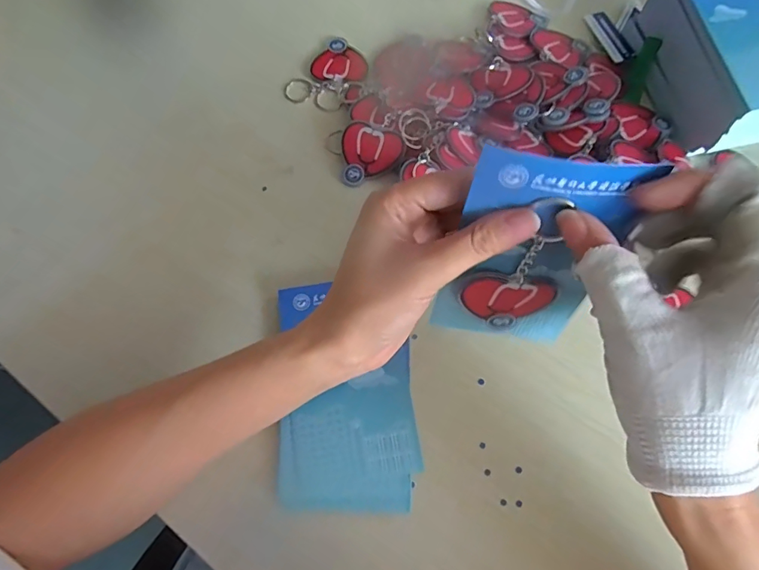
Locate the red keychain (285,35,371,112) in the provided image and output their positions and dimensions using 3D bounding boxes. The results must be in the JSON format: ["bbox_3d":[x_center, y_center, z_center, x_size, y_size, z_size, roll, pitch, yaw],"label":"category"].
[{"bbox_3d":[-0.042,-0.184,0.403,0.049,0.004,0.077,33,73,11],"label":"red keychain"}]

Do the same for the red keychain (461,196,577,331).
[{"bbox_3d":[0.067,-0.005,0.238,0.048,0.098,0.007,-5,53,8],"label":"red keychain"}]

